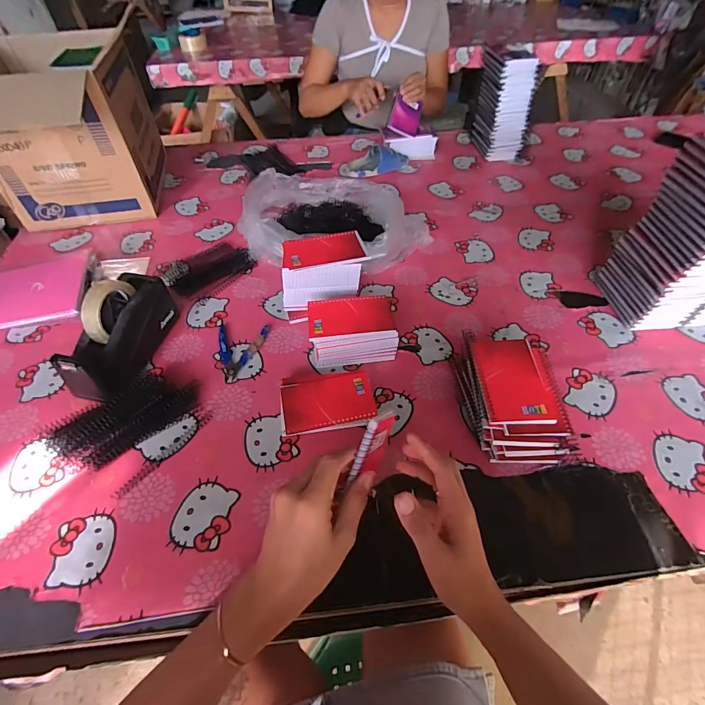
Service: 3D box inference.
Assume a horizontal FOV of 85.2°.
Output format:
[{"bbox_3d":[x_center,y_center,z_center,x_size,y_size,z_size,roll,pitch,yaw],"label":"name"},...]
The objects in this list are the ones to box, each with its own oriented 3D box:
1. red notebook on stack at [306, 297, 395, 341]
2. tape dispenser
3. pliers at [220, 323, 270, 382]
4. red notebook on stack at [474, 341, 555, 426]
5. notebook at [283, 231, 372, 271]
[{"bbox_3d":[-0.004,-0.060,0.611,0.133,0.007,0.079,-9,51,-6],"label":"red notebook on stack"},{"bbox_3d":[-0.360,-0.029,0.595,0.075,0.125,0.211,9,52,8],"label":"tape dispenser"},{"bbox_3d":[-0.193,-0.004,0.641,0.085,0.013,0.119,1,51,2],"label":"pliers"},{"bbox_3d":[0.210,0.034,0.511,0.078,0.012,0.136,0,51,1],"label":"red notebook on stack"},{"bbox_3d":[-0.048,-0.171,0.645,0.137,0.013,0.075,-12,52,-8],"label":"notebook"}]

